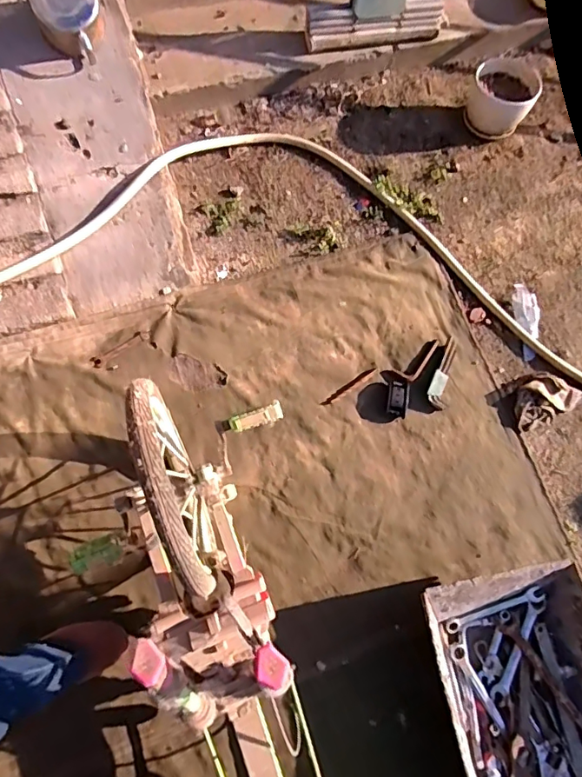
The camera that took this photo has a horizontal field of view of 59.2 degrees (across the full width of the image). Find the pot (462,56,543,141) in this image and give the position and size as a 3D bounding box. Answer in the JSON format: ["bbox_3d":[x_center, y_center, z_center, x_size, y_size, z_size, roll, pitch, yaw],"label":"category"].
[{"bbox_3d":[0.528,-0.729,1.295,0.152,0.126,0.156,1,72,-4],"label":"pot"}]

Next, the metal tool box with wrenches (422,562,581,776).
[{"bbox_3d":[0.427,0.575,0.916,0.318,0.107,0.471,-6,73,-7],"label":"metal tool box with wrenches"}]

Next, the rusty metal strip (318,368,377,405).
[{"bbox_3d":[0.130,-0.005,1.133,0.146,0.009,0.018,-32,77,-13],"label":"rusty metal strip"}]

